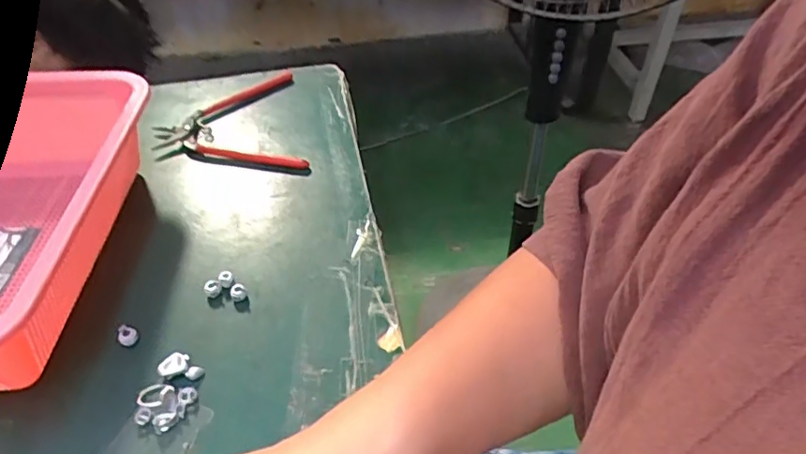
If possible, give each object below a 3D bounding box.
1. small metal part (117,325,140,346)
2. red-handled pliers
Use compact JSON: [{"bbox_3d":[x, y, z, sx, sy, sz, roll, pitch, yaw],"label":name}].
[{"bbox_3d":[-0.170,0.067,0.354,0.011,0.012,0.010,-1,44,1],"label":"small metal part"},{"bbox_3d":[-0.158,-0.092,0.516,0.124,0.011,0.144,-11,45,-9],"label":"red-handled pliers"}]

